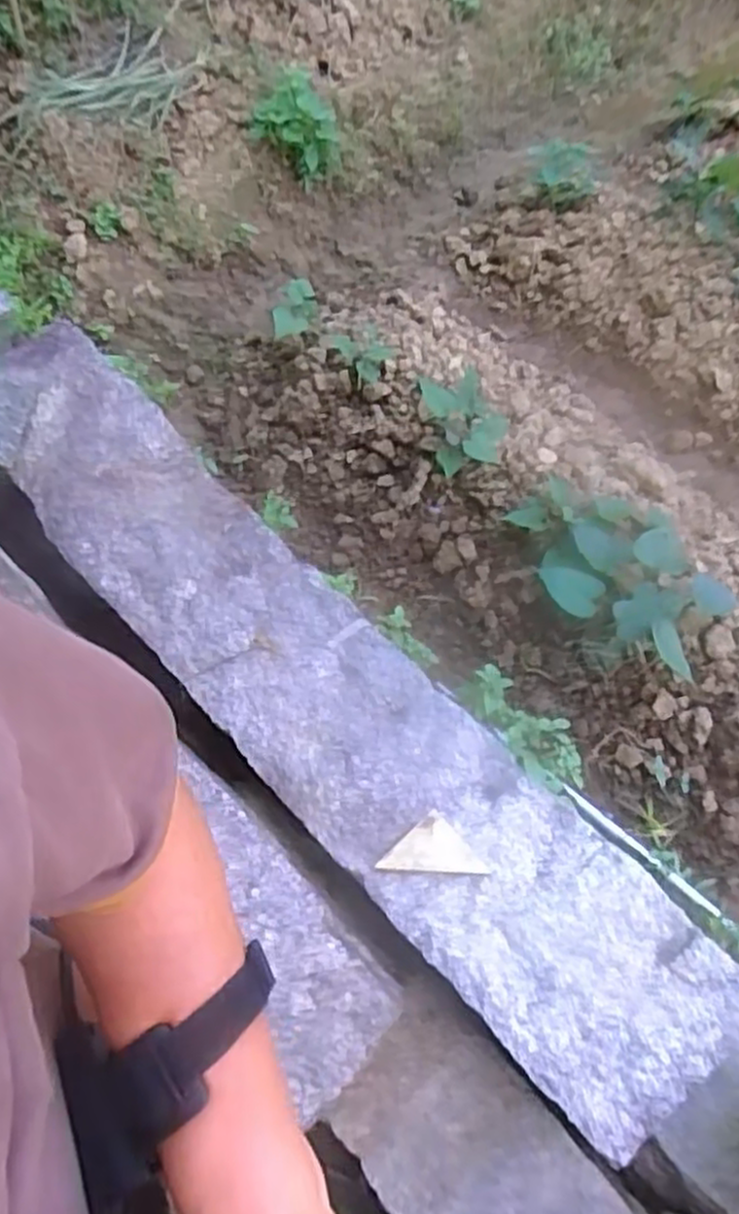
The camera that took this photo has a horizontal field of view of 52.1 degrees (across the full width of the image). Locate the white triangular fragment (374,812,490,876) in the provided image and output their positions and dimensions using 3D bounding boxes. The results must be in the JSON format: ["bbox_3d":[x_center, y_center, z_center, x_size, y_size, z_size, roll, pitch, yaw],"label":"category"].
[{"bbox_3d":[0.069,0.282,0.826,0.081,0.017,0.084,-38,68,-24],"label":"white triangular fragment"}]

